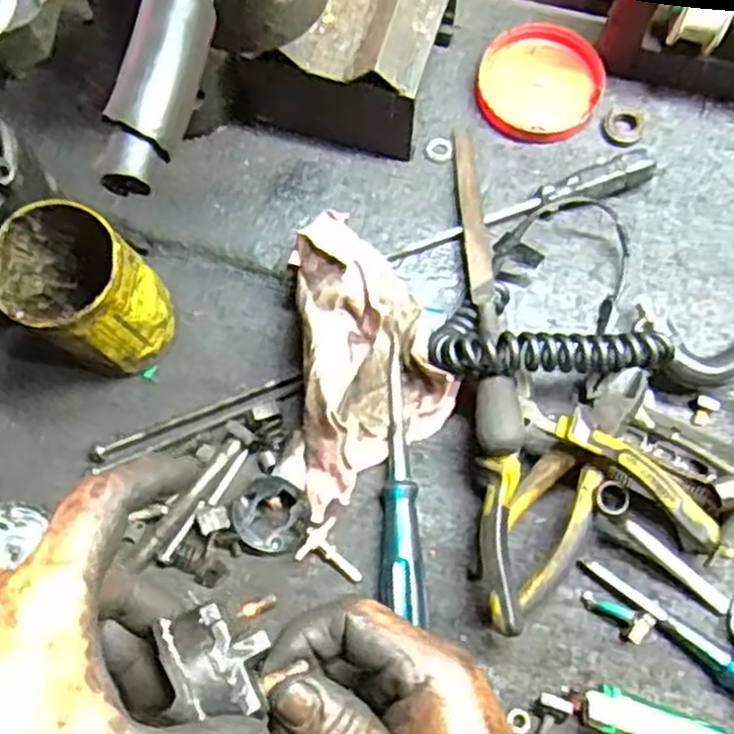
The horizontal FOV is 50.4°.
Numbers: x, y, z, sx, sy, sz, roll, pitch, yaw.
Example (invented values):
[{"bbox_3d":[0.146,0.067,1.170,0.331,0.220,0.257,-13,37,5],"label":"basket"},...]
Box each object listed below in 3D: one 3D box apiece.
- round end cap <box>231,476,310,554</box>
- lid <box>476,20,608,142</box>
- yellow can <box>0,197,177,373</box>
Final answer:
[{"bbox_3d":[-0.058,0.092,0.481,0.043,0.028,0.044,0,70,1],"label":"round end cap"},{"bbox_3d":[0.126,-0.207,0.569,0.088,0.019,0.088,0,70,1],"label":"lid"},{"bbox_3d":[-0.174,-0.042,0.482,0.075,0.111,0.074,0,70,1],"label":"yellow can"}]

